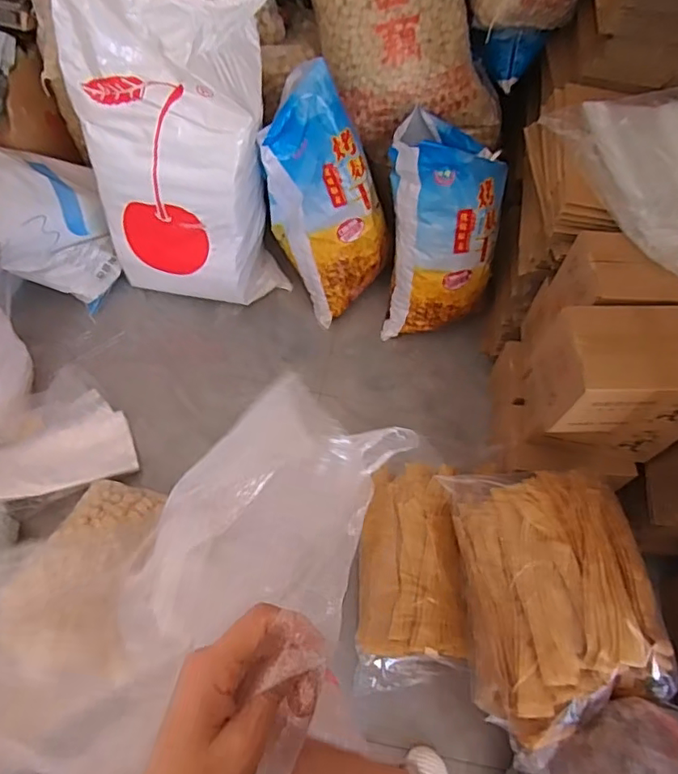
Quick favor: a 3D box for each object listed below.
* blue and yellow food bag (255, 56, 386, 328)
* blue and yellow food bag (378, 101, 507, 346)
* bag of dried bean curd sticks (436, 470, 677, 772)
[{"bbox_3d":[-0.048,-0.531,1.587,0.300,0.658,0.200,-26,40,-17],"label":"blue and yellow food bag"},{"bbox_3d":[0.281,-0.419,1.553,0.299,0.590,0.233,-3,34,-5],"label":"blue and yellow food bag"},{"bbox_3d":[0.429,0.407,1.125,0.332,0.210,0.519,-5,61,-6],"label":"bag of dried bean curd sticks"}]

